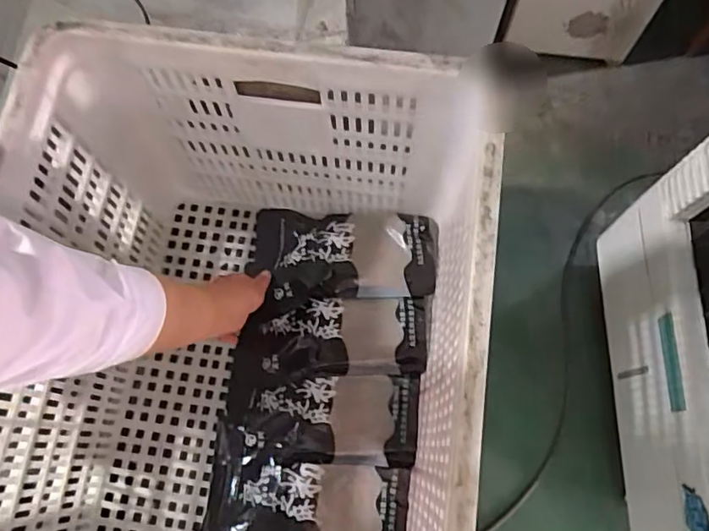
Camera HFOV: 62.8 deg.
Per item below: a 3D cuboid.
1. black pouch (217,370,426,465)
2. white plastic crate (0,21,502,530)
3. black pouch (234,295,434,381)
[{"bbox_3d":[-0.046,0.190,0.722,0.239,0.050,0.105,1,73,2],"label":"black pouch"},{"bbox_3d":[-0.111,0.146,0.586,0.421,0.357,0.603,6,73,3],"label":"white plastic crate"},{"bbox_3d":[-0.034,0.092,0.744,0.256,0.025,0.103,-7,73,11],"label":"black pouch"}]

